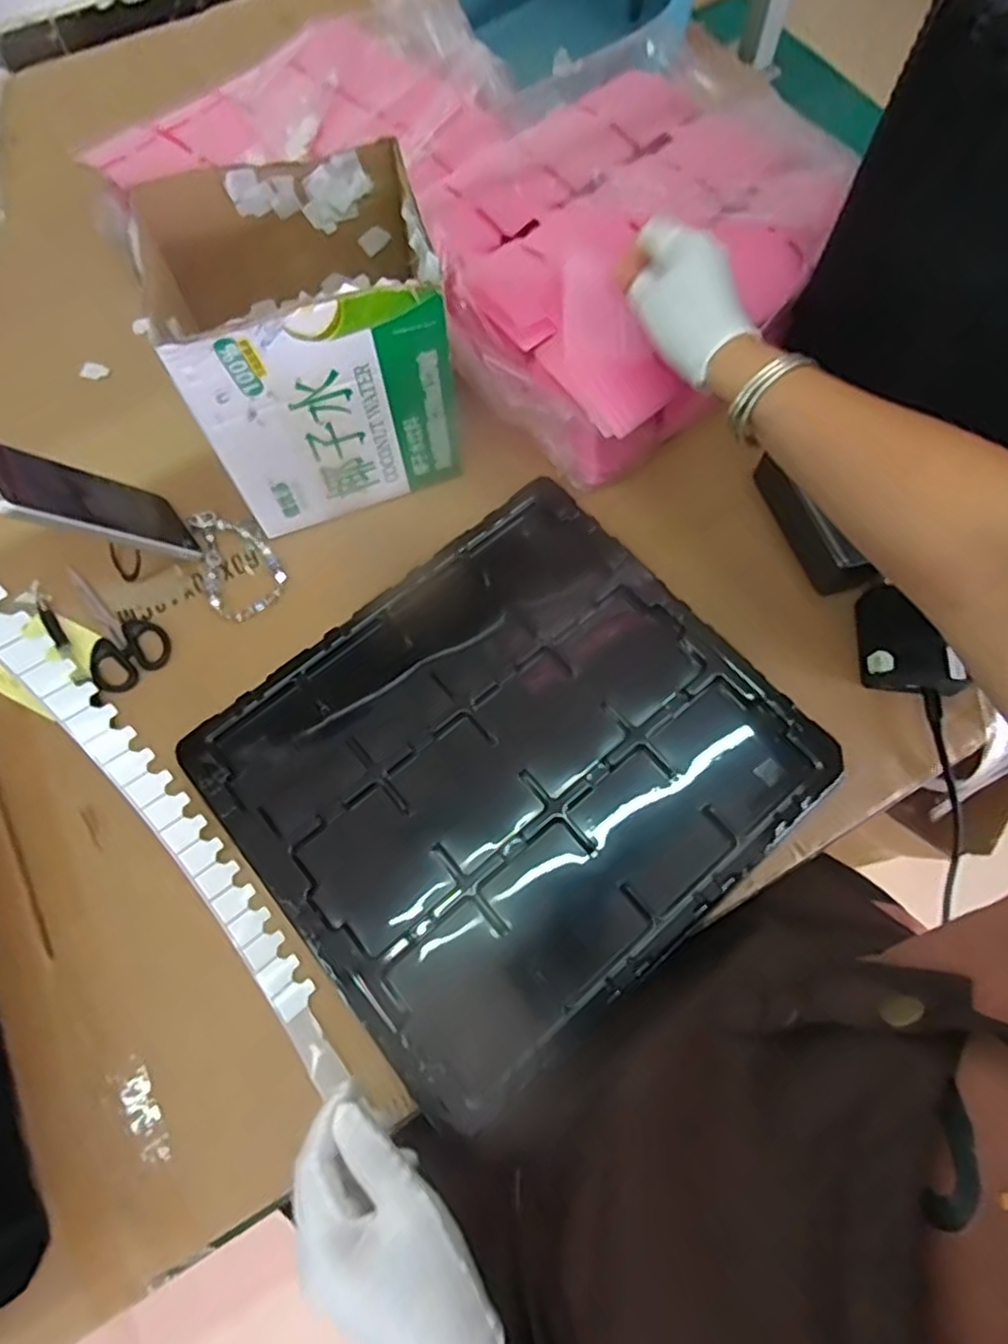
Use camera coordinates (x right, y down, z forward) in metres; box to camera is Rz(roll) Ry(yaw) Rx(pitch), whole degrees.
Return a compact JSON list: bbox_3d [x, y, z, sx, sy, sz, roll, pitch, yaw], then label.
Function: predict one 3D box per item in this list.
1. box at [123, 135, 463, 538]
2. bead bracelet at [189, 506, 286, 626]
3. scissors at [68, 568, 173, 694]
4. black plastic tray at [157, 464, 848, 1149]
[{"bbox_3d":[-0.148,-0.245,0.558,0.186,0.204,0.155,-18,70,-7],"label":"box"},{"bbox_3d":[-0.227,-0.096,0.604,0.064,0.009,0.113,-25,69,-11],"label":"bead bracelet"},{"bbox_3d":[-0.328,-0.039,0.586,0.063,0.006,0.122,-40,73,-16],"label":"scissors"},{"bbox_3d":[0.003,0.064,0.524,0.367,0.017,0.332,-38,72,-15],"label":"black plastic tray"}]

